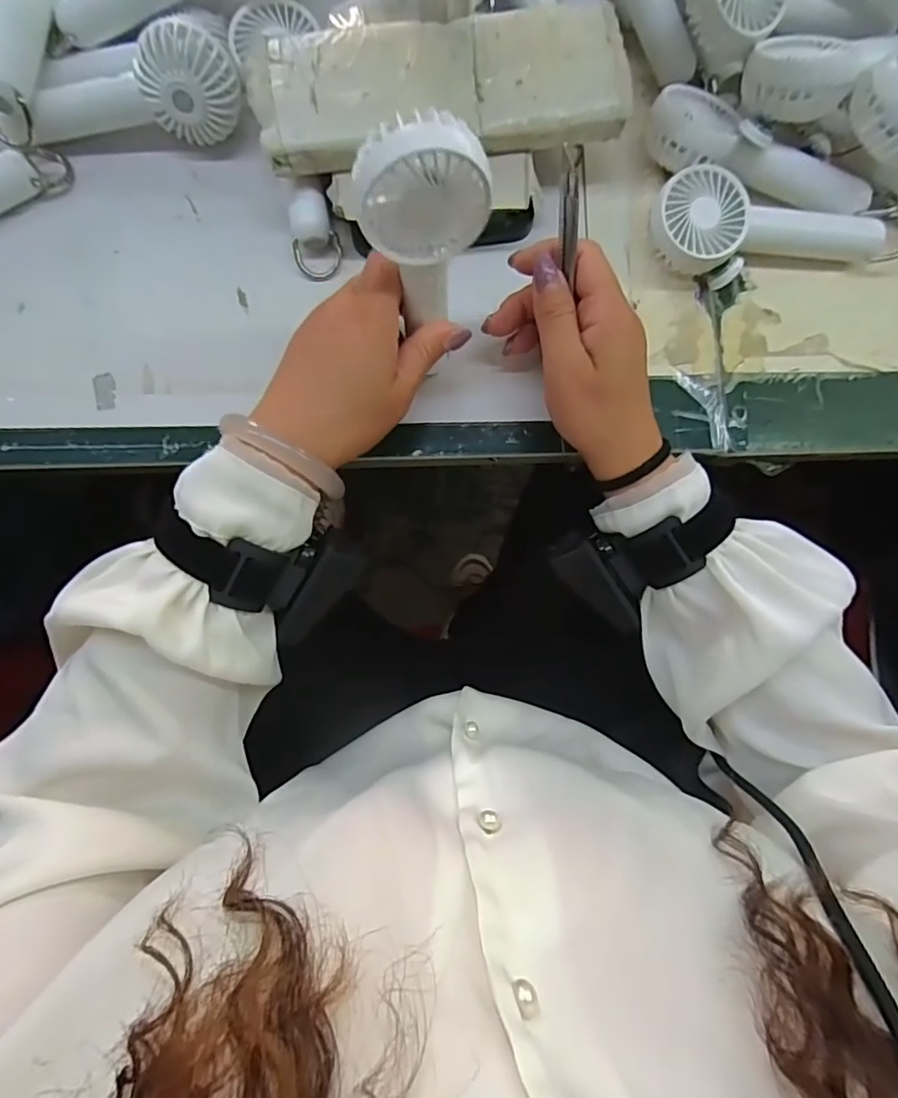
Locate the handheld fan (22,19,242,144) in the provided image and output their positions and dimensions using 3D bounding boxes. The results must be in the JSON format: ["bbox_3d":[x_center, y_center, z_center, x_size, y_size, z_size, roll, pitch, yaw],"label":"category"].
[{"bbox_3d":[-0.191,-0.274,0.343,0.125,0.055,0.040,-6,84,-2],"label":"handheld fan"}]

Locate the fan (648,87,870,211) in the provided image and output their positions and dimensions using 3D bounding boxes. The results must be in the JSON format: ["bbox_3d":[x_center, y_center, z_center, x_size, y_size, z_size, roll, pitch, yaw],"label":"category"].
[{"bbox_3d":[0.196,-0.248,0.353,0.146,0.033,0.052,12,84,-13],"label":"fan"}]

